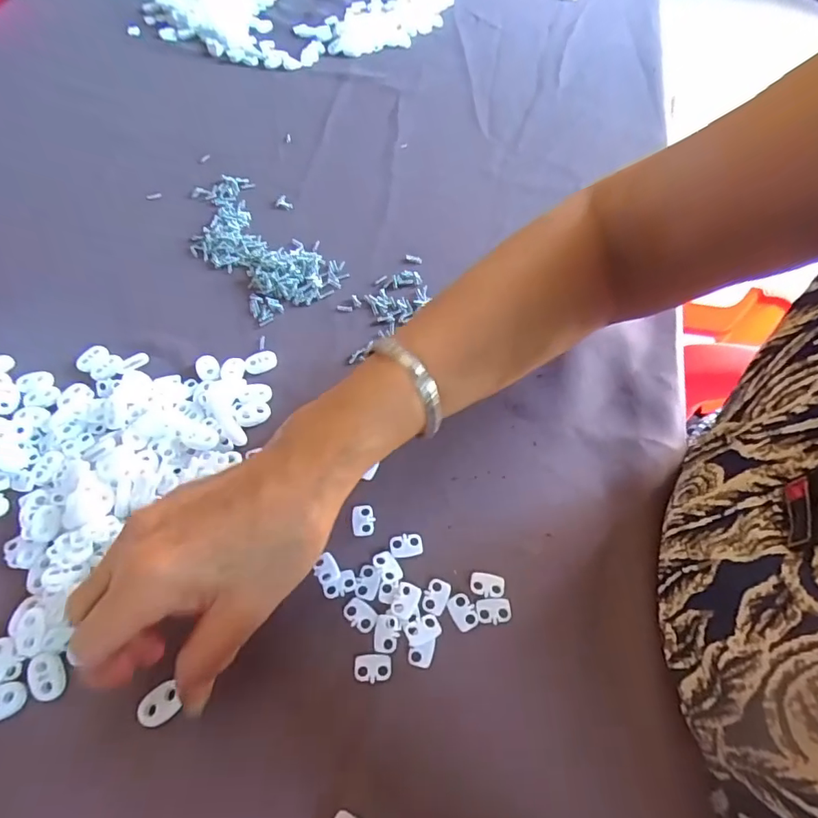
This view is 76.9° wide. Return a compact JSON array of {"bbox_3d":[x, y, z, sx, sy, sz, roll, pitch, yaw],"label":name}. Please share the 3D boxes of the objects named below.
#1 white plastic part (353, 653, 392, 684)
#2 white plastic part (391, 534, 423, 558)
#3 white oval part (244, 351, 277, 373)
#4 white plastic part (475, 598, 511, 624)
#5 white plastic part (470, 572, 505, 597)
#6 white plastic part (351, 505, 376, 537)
[{"bbox_3d":[-0.018,0.132,0.262,0.019,0.004,0.013,-1,56,-2],"label":"white plastic part"},{"bbox_3d":[-0.002,0.078,0.298,0.019,0.004,0.013,-4,57,-4],"label":"white plastic part"},{"bbox_3d":[-0.105,-0.033,0.368,0.022,0.007,0.014,-13,58,-10],"label":"white oval part"},{"bbox_3d":[0.046,0.108,0.278,0.019,0.004,0.013,-2,56,-3],"label":"white plastic part"},{"bbox_3d":[0.044,0.097,0.285,0.019,0.004,0.013,5,56,2],"label":"white plastic part"},{"bbox_3d":[-0.027,0.065,0.306,0.014,0.004,0.019,-6,57,-5],"label":"white plastic part"}]

